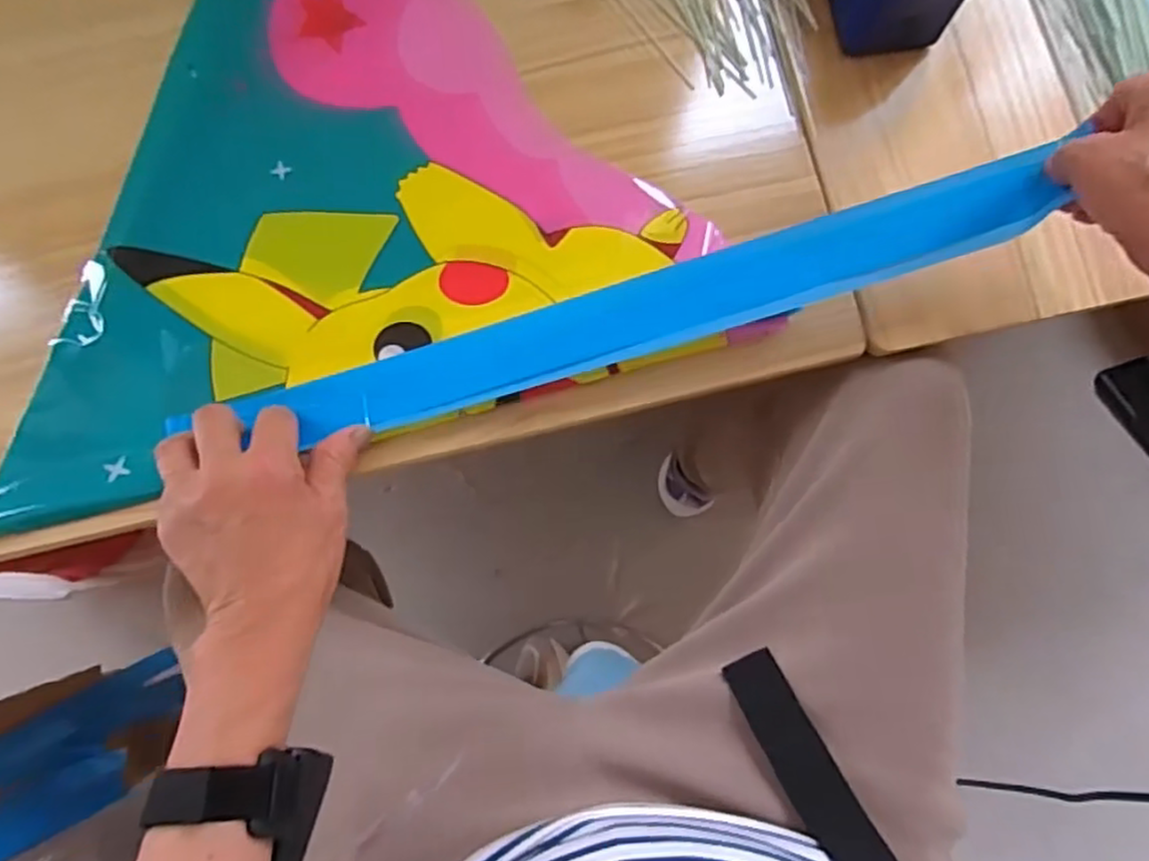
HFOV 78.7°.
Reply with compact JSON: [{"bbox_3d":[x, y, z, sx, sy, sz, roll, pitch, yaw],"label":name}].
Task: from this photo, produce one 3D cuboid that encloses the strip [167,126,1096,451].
[{"bbox_3d":[0.044,-0.077,0.443,0.493,0.036,0.052,-17,83,1],"label":"strip"}]

